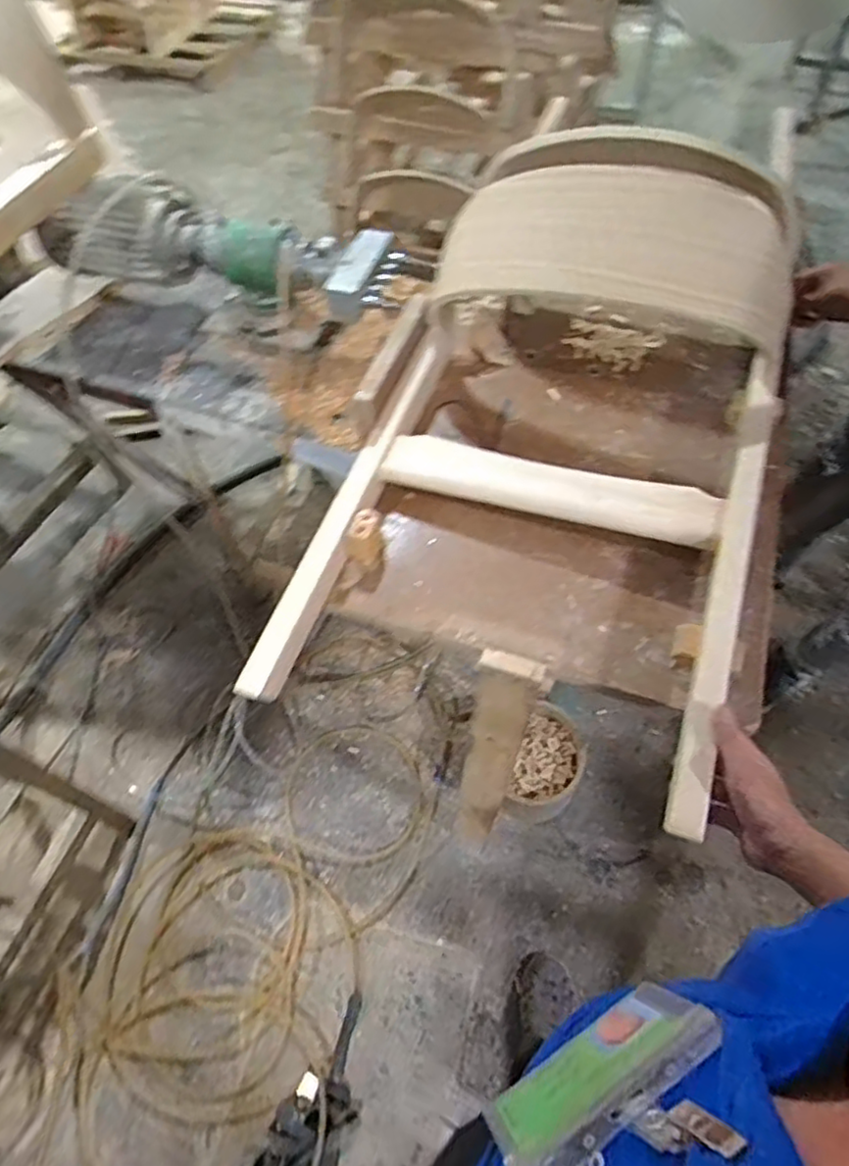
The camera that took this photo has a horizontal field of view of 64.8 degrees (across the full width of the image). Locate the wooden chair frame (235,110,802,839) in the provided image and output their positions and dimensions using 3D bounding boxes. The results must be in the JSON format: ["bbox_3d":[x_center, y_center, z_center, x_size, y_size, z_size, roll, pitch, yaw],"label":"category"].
[{"bbox_3d":[0.167,-0.223,0.813,0.487,0.301,0.848,16,60,11],"label":"wooden chair frame"}]

